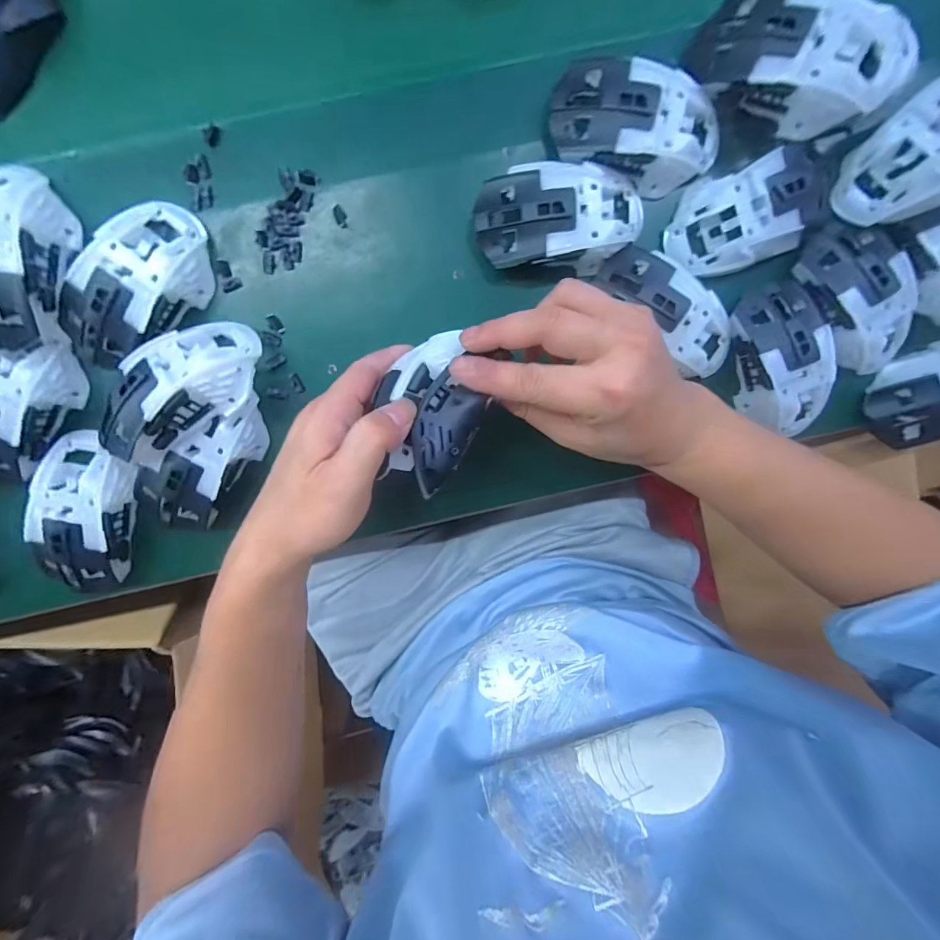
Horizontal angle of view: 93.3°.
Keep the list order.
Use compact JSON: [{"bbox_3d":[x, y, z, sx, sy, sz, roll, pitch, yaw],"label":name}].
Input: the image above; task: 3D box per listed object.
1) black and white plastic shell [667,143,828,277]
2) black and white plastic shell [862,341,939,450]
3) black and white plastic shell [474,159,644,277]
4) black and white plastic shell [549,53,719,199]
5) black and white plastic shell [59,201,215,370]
[{"bbox_3d":[0.199,-0.178,0.303,0.114,0.026,0.062,-20,99,1],"label":"black and white plastic shell"},{"bbox_3d":[0.362,-0.060,0.343,0.100,0.030,0.065,-26,99,2],"label":"black and white plastic shell"},{"bbox_3d":[0.062,-0.170,0.300,0.114,0.033,0.062,1,98,-2],"label":"black and white plastic shell"},{"bbox_3d":[0.111,-0.228,0.292,0.113,0.034,0.061,8,98,-3],"label":"black and white plastic shell"},{"bbox_3d":[-0.218,-0.120,0.291,0.058,0.035,0.113,39,95,-7],"label":"black and white plastic shell"}]

